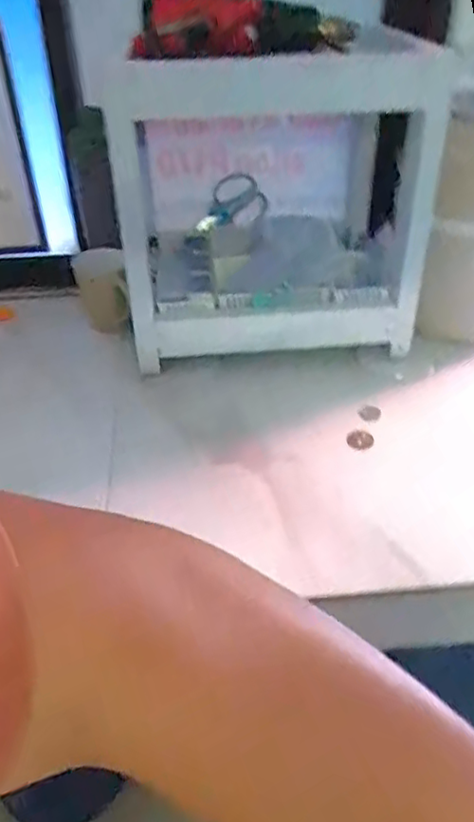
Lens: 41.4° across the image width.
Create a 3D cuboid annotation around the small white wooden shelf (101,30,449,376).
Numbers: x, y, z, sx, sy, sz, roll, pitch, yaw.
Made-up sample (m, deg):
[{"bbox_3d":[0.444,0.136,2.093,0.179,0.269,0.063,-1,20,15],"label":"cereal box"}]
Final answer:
[{"bbox_3d":[0.049,-0.296,0.823,0.363,0.309,0.363,0,38,1],"label":"small white wooden shelf"}]

